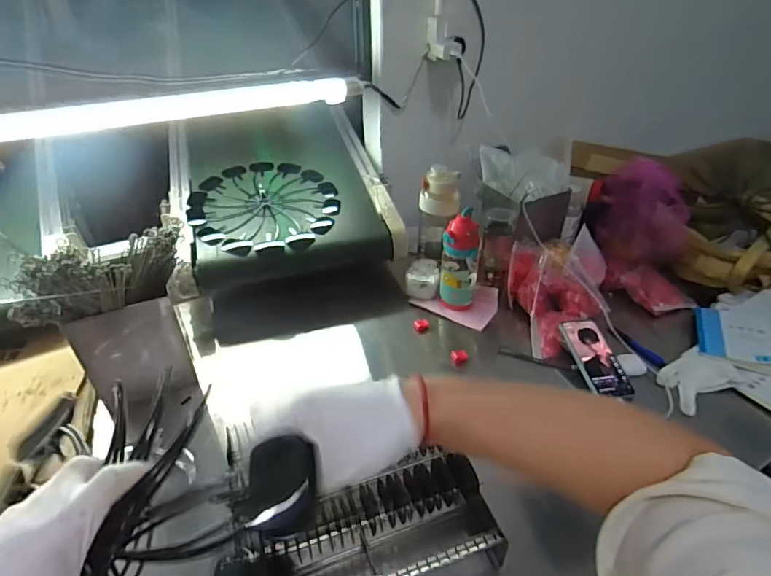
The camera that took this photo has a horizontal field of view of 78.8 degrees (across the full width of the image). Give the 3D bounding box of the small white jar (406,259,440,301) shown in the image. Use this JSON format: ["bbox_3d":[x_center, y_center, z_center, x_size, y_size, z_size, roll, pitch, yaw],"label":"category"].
[{"bbox_3d":[0.082,-0.019,1.052,0.075,0.055,0.080,3,37,2],"label":"small white jar"}]

